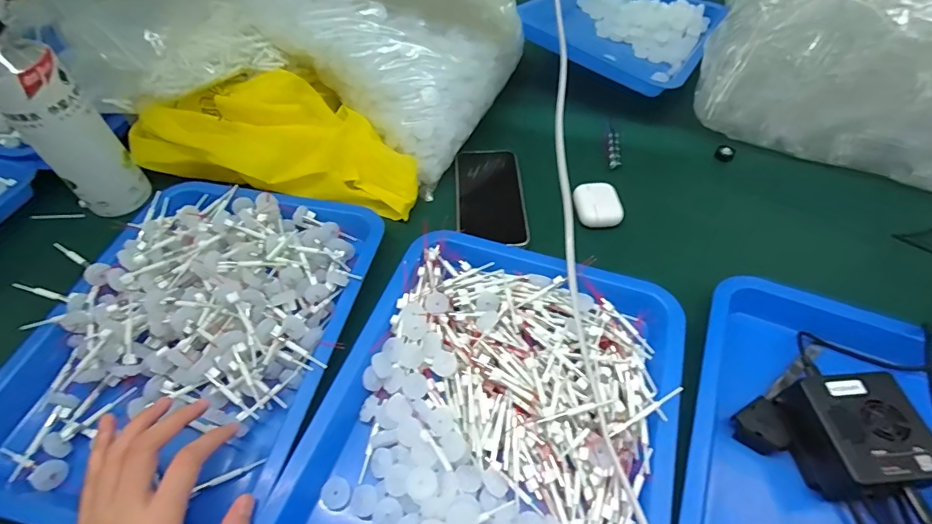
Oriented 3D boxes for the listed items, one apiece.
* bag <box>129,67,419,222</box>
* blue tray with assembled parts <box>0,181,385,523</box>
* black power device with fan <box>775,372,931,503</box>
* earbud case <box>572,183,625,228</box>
[{"bbox_3d":[-0.218,-0.149,0.545,0.339,0.080,0.150,12,78,-4],"label":"bag"},{"bbox_3d":[-0.238,0.055,0.410,0.251,0.065,0.324,9,53,8],"label":"blue tray with assembled parts"},{"bbox_3d":[0.287,0.125,0.336,0.073,0.036,0.077,-3,52,-1],"label":"black power device with fan"},{"bbox_3d":[0.147,-0.062,0.517,0.050,0.025,0.052,-6,53,-3],"label":"earbud case"}]

